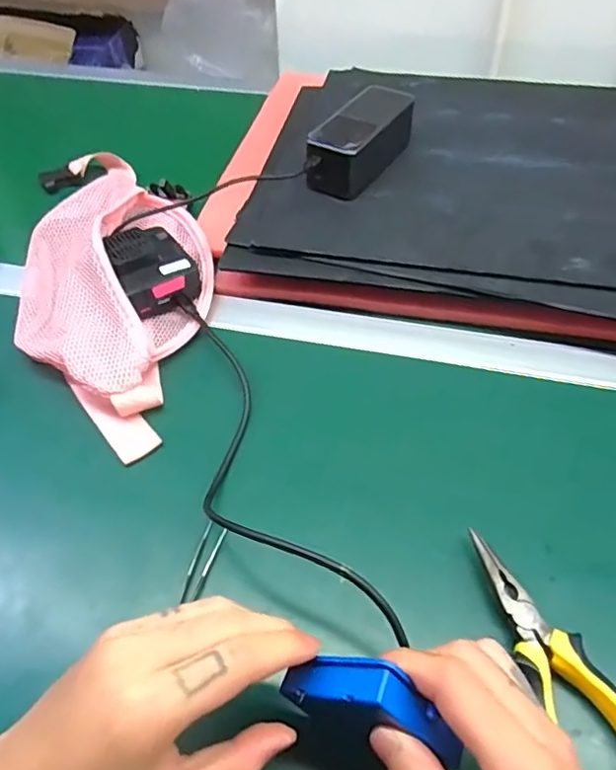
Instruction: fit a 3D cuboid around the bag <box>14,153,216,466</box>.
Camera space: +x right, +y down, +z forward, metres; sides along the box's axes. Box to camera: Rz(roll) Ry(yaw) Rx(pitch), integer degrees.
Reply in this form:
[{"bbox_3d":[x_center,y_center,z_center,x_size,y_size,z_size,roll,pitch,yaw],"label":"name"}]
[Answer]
[{"bbox_3d":[-0.179,-0.117,0.536,0.169,0.068,0.412,-11,48,-9],"label":"bag"}]

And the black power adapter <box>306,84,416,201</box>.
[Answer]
[{"bbox_3d":[0.052,-0.235,0.562,0.059,0.050,0.130,26,56,22],"label":"black power adapter"}]

